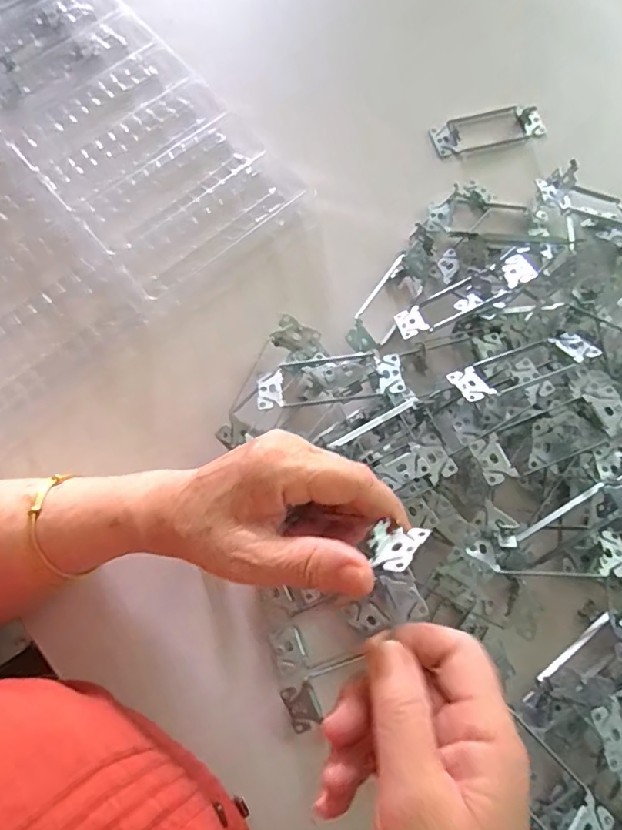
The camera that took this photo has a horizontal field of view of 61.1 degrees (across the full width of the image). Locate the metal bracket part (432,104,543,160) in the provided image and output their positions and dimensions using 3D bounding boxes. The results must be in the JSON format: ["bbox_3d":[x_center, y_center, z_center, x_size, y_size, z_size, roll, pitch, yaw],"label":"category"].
[{"bbox_3d":[0.165,-0.267,0.487,0.103,0.020,0.036,-15,75,-5],"label":"metal bracket part"}]

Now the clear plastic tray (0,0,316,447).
[{"bbox_3d":[-0.262,-0.227,0.467,0.351,0.029,0.420,-41,79,-11],"label":"clear plastic tray"}]

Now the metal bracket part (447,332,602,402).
[{"bbox_3d":[0.154,-0.035,0.386,0.106,0.014,0.038,-18,42,-8],"label":"metal bracket part"}]

